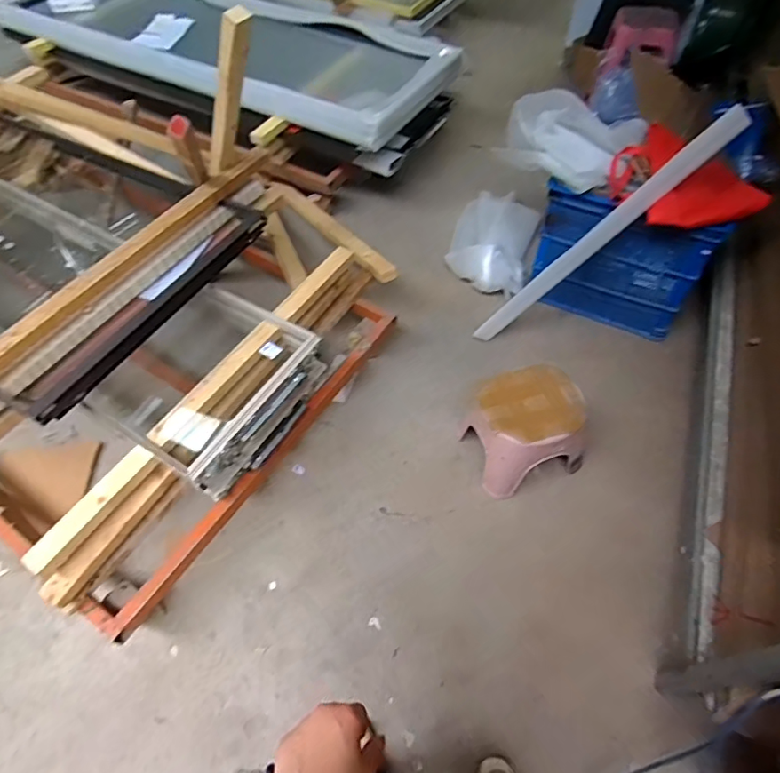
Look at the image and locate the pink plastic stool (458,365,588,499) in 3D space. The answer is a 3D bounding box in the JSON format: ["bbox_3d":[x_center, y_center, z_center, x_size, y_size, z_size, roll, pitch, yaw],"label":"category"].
[{"bbox_3d":[0.405,0.119,1.512,0.333,0.311,0.266,-19,58,-13],"label":"pink plastic stool"}]

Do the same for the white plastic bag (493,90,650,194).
[{"bbox_3d":[0.537,-0.745,1.497,0.387,0.195,0.191,20,58,13],"label":"white plastic bag"}]

